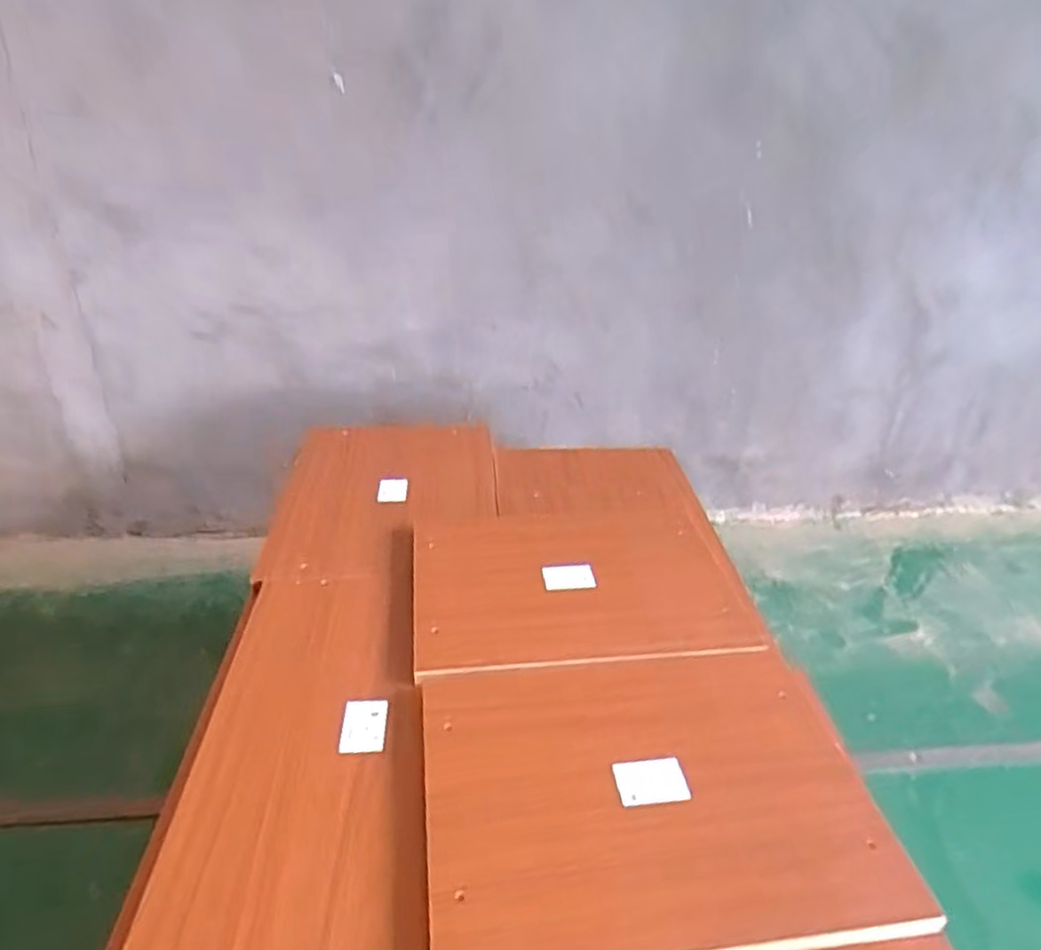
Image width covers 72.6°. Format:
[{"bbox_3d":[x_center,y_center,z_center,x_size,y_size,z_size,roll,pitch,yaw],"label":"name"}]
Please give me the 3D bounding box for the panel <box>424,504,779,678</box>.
[{"bbox_3d":[0.072,0.128,0.885,0.399,0.012,0.296,-4,34,-8],"label":"panel"}]

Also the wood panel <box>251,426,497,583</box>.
[{"bbox_3d":[-0.200,0.018,1.080,0.315,0.028,0.430,-1,33,-4],"label":"wood panel"}]

